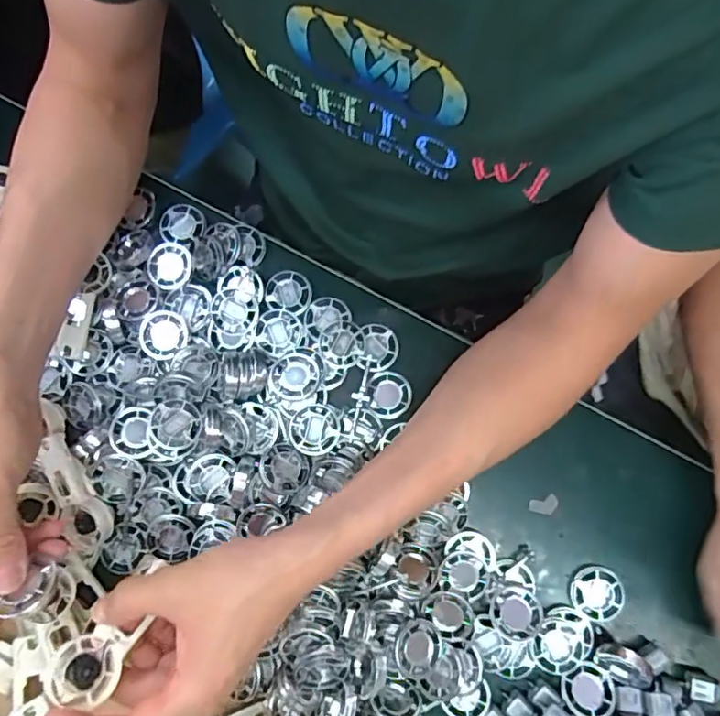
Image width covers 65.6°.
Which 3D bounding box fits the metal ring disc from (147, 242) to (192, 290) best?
[{"bbox_3d":[-0.163,-0.079,0.479,0.036,0.009,0.043,-26,83,-2],"label":"metal ring disc"}]

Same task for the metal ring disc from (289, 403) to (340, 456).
[{"bbox_3d":[-0.037,0.057,0.449,0.039,0.009,0.040,0,82,1],"label":"metal ring disc"}]

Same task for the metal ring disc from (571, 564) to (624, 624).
[{"bbox_3d":[0.189,0.188,0.445,0.041,0.008,0.040,0,82,1],"label":"metal ring disc"}]

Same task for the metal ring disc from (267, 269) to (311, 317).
[{"bbox_3d":[-0.062,-0.058,0.486,0.040,0.004,0.037,18,83,3],"label":"metal ring disc"}]

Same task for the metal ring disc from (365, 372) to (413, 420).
[{"bbox_3d":[0.024,0.031,0.468,0.038,0.004,0.039,-2,81,15],"label":"metal ring disc"}]

